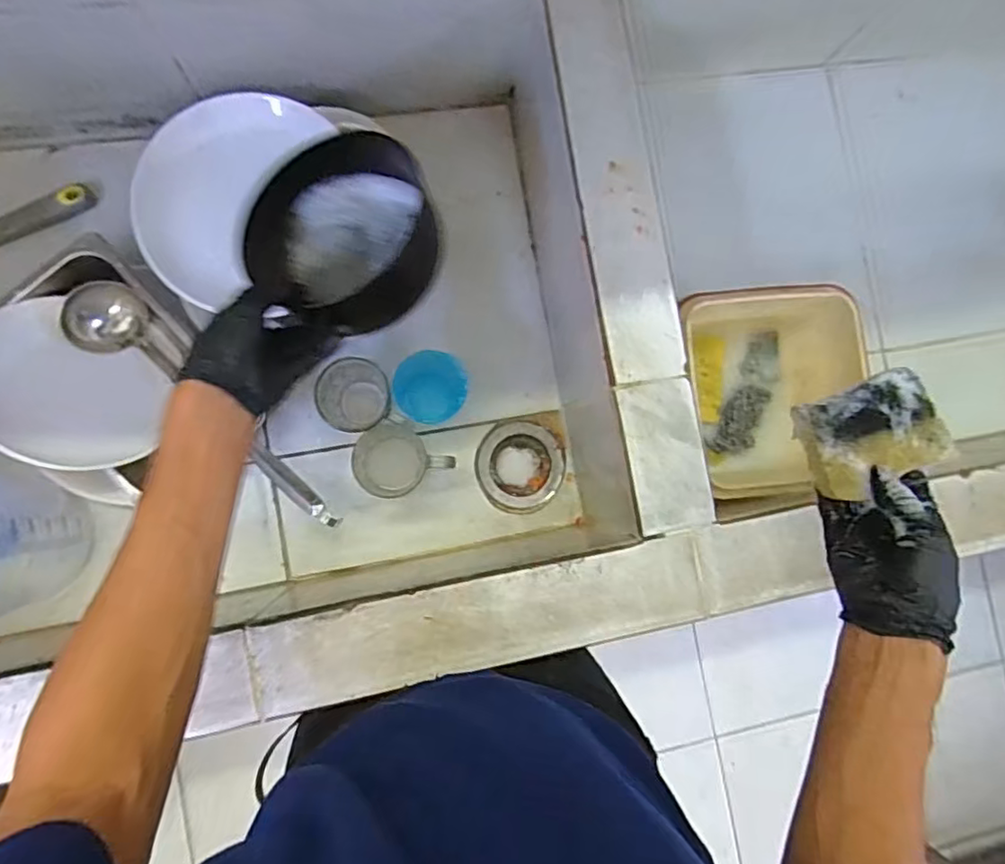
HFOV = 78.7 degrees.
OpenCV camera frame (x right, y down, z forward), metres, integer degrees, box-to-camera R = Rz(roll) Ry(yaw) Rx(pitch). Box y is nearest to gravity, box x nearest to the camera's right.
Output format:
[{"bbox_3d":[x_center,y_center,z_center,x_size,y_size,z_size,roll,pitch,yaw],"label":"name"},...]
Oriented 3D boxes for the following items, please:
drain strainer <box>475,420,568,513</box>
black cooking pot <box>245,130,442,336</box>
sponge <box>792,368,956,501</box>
[{"bbox_3d":[0.022,0.044,0.775,0.109,0.033,0.110,8,86,-6],"label":"drain strainer"},{"bbox_3d":[-0.142,-0.177,0.551,0.159,0.070,0.155,0,87,-7],"label":"black cooking pot"},{"bbox_3d":[0.277,0.000,0.458,0.097,0.034,0.070,-21,90,-7],"label":"sponge"}]

